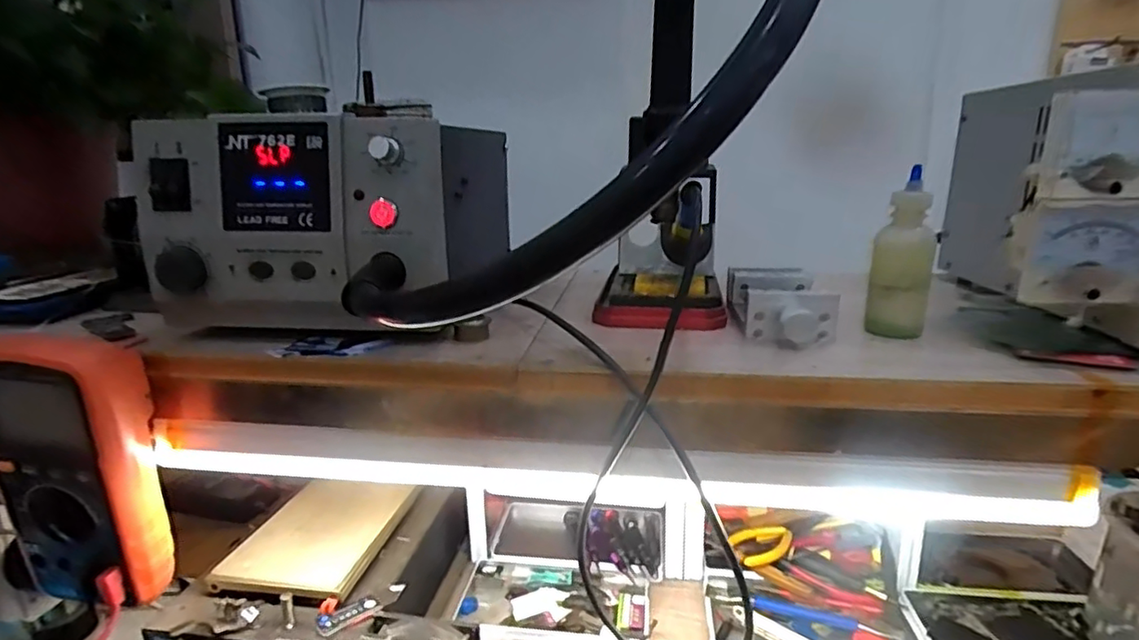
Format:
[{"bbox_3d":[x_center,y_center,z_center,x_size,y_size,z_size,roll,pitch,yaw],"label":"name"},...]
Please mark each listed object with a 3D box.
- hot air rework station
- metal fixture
[{"bbox_3d":[-0.155,-0.083,0.457,0.196,0.118,0.222,0,15,4],"label":"hot air rework station"},{"bbox_3d":[0.144,-0.010,0.411,0.062,0.035,0.094,0,16,5],"label":"metal fixture"}]

